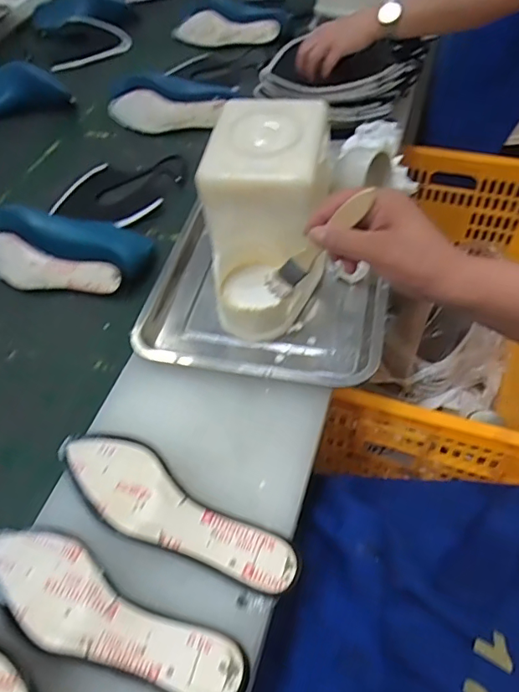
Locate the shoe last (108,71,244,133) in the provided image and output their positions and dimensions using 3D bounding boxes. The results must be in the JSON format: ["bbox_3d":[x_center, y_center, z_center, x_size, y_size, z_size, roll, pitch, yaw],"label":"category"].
[{"bbox_3d":[-0.181,-0.481,0.985,0.269,0.078,0.095,1,54,6],"label":"shoe last"}]

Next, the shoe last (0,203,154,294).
[{"bbox_3d":[-0.302,-0.151,0.742,0.272,0.080,0.126,7,55,10],"label":"shoe last"}]

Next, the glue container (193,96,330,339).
[{"bbox_3d":[0.009,-0.147,0.582,0.140,0.174,0.219,0,54,5],"label":"glue container"}]

